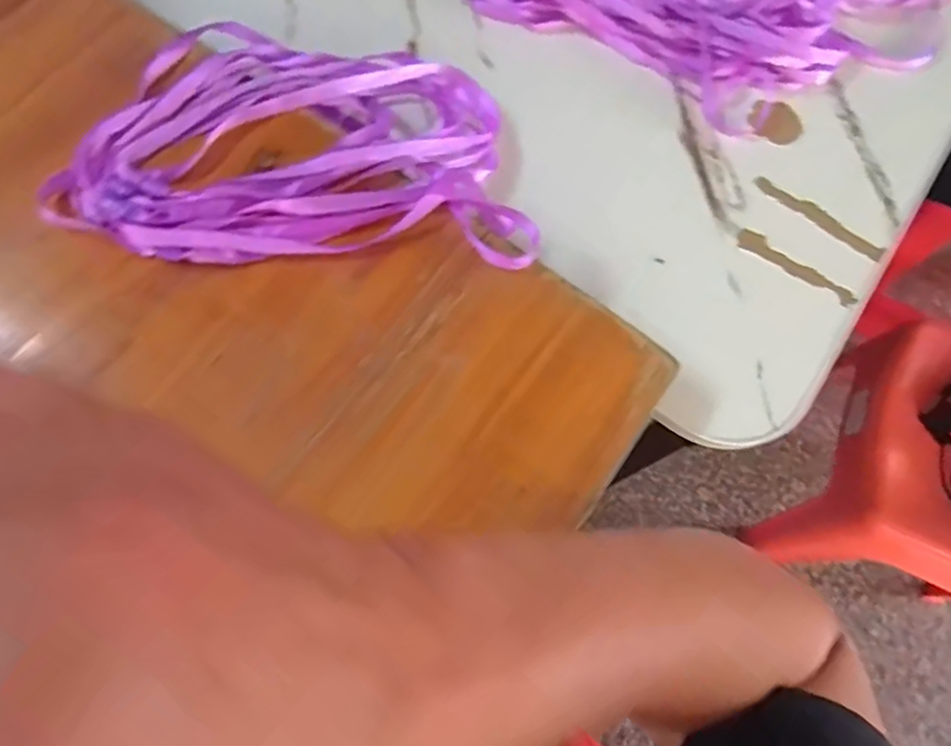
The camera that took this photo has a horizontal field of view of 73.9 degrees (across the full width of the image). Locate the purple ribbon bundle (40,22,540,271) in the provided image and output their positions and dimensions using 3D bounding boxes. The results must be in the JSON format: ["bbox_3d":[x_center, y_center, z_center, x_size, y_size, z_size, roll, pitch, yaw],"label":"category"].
[{"bbox_3d":[-0.108,-0.144,0.408,0.272,0.058,0.175,1,71,-2],"label":"purple ribbon bundle"}]

